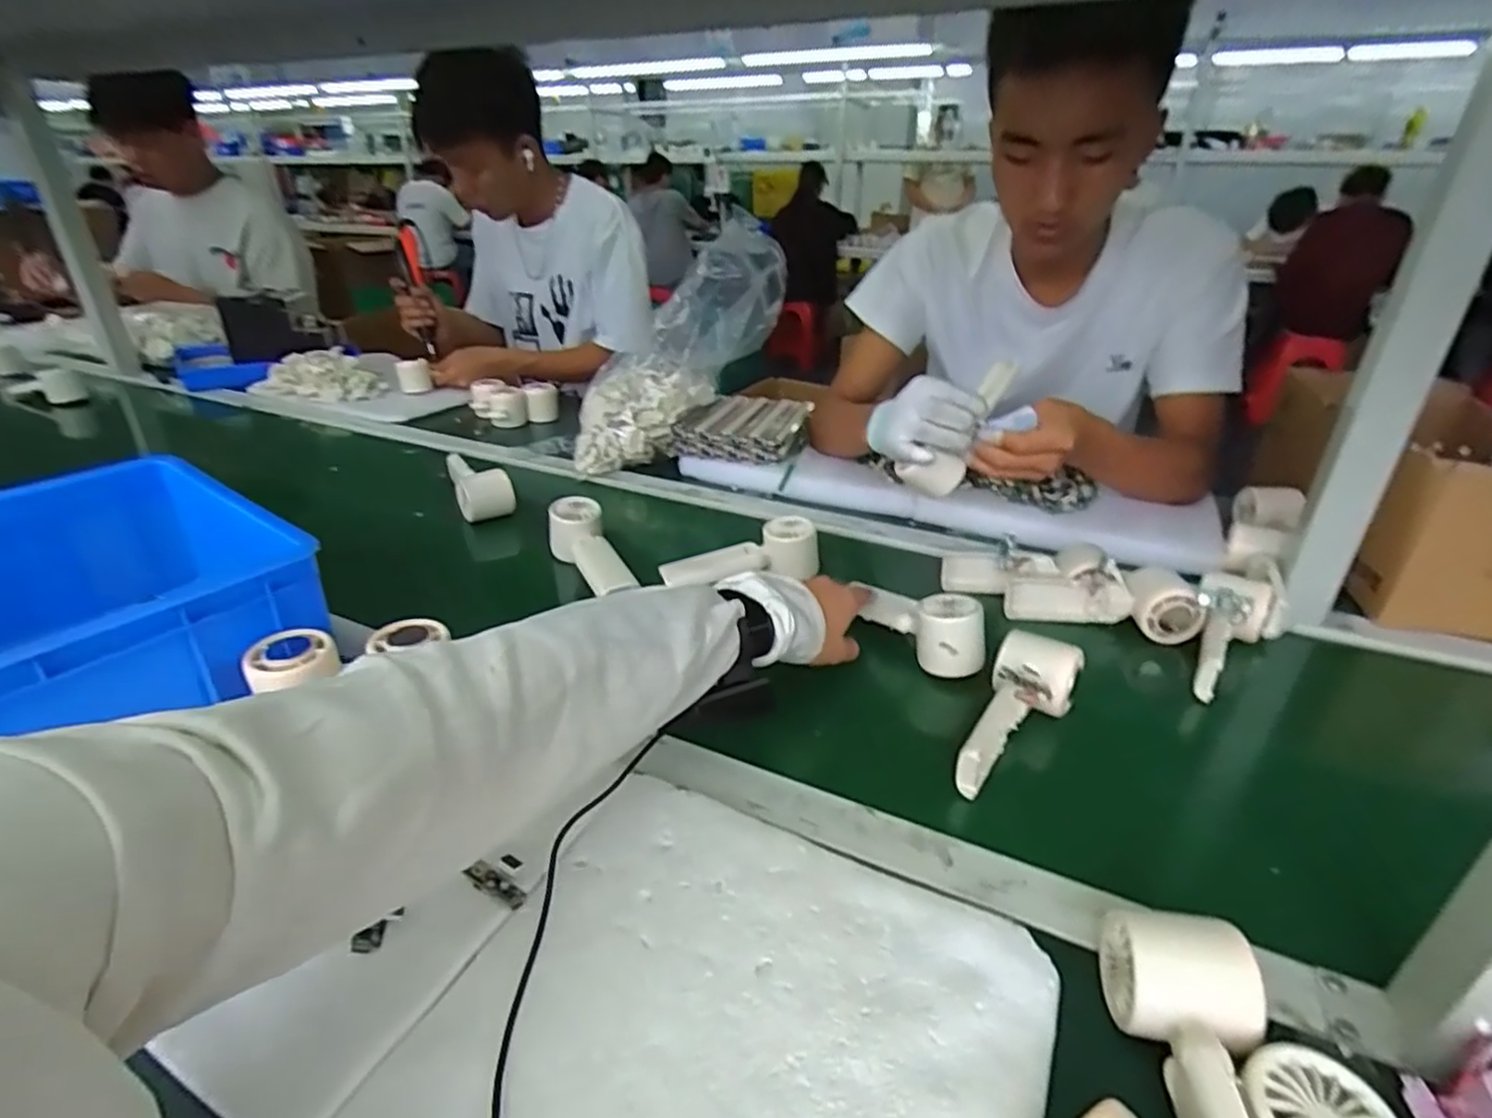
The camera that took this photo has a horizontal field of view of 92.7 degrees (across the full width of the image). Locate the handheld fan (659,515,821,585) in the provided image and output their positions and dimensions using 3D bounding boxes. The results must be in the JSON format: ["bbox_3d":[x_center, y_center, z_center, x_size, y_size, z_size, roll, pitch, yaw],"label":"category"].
[{"bbox_3d":[0.000,-0.005,0.762,0.152,0.051,0.049,-13,30,4],"label":"handheld fan"}]

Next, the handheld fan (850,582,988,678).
[{"bbox_3d":[0.162,0.056,0.628,0.052,0.054,0.116,-16,27,-28],"label":"handheld fan"}]

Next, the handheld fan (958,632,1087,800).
[{"bbox_3d":[0.193,0.109,0.527,0.055,0.069,0.153,26,50,35],"label":"handheld fan"}]

